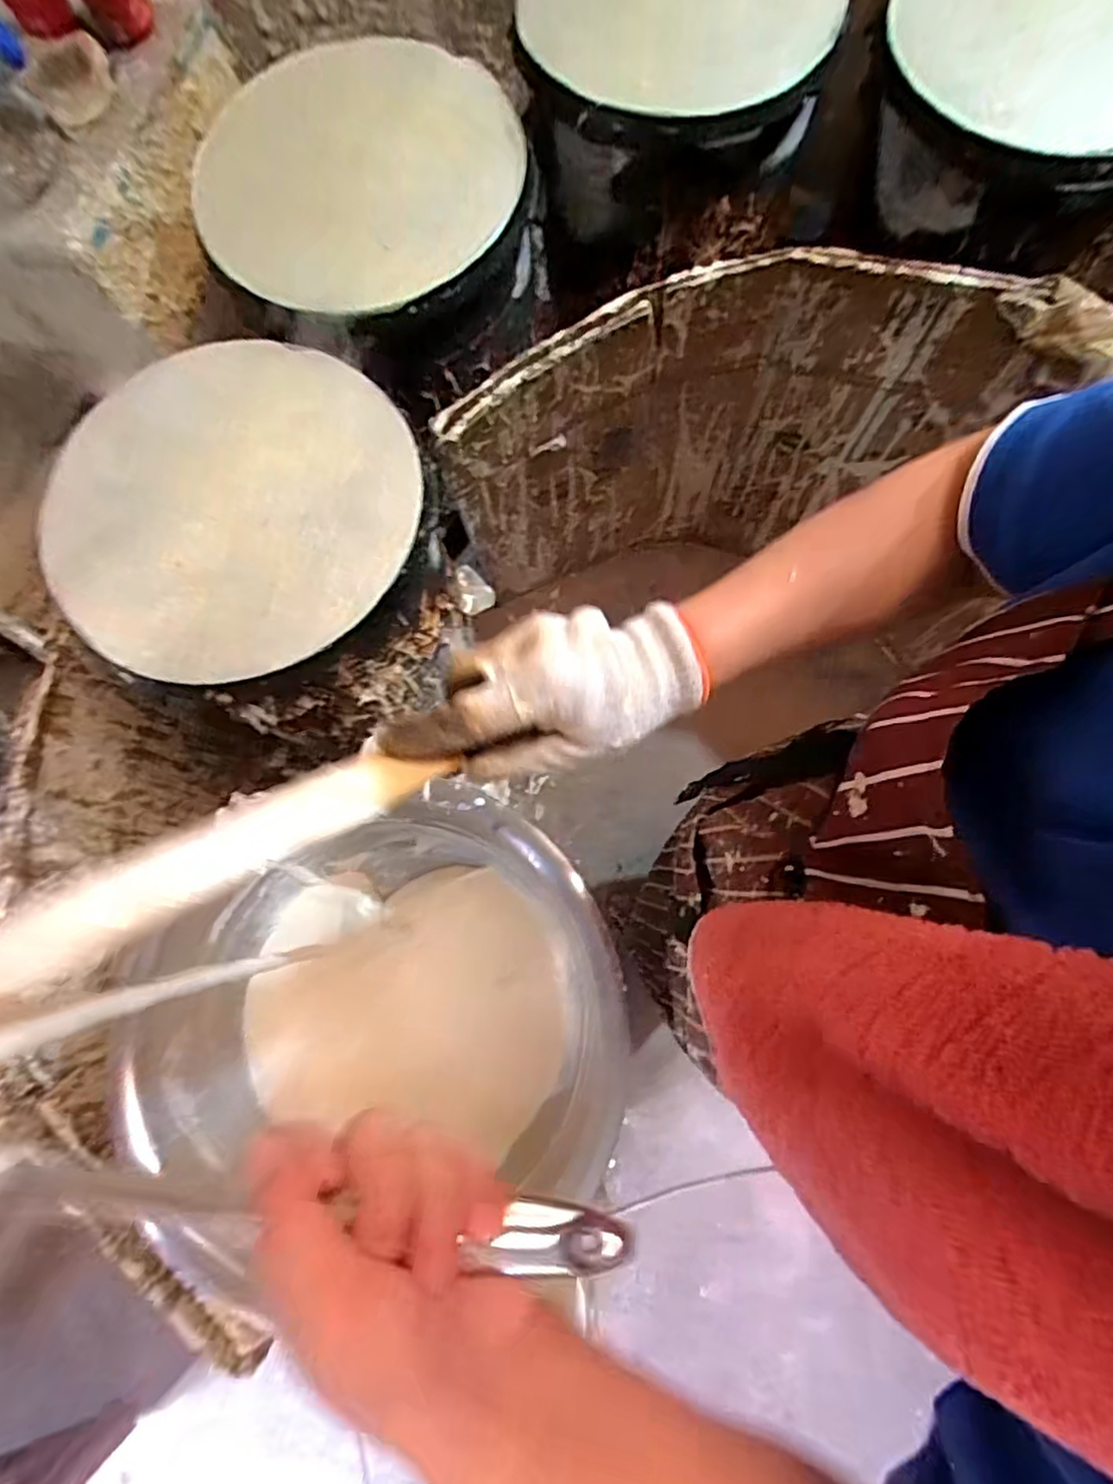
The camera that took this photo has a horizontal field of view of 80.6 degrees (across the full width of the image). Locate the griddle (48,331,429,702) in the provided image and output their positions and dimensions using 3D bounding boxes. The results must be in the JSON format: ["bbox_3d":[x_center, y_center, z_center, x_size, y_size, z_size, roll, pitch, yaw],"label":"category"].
[{"bbox_3d":[-0.326,-0.238,0.678,0.374,0.036,0.366,0,76,2],"label":"griddle"}]

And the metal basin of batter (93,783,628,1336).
[{"bbox_3d":[-0.203,0.303,0.724,0.521,0.137,0.445,-18,76,-3],"label":"metal basin of batter"}]

